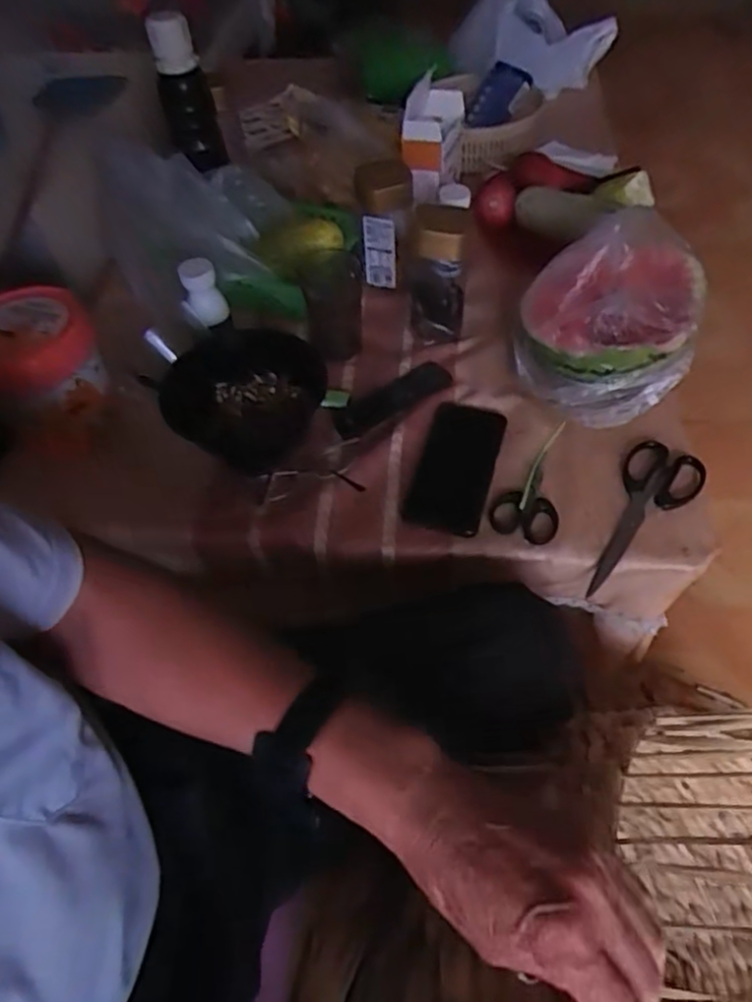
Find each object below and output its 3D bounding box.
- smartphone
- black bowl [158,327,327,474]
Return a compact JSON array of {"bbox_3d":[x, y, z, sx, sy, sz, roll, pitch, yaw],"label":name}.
[{"bbox_3d":[0.083,-0.036,0.677,0.086,0.011,0.165,7,56,22],"label":"smartphone"},{"bbox_3d":[-0.148,-0.119,0.703,0.162,0.059,0.158,-2,54,2],"label":"black bowl"}]

